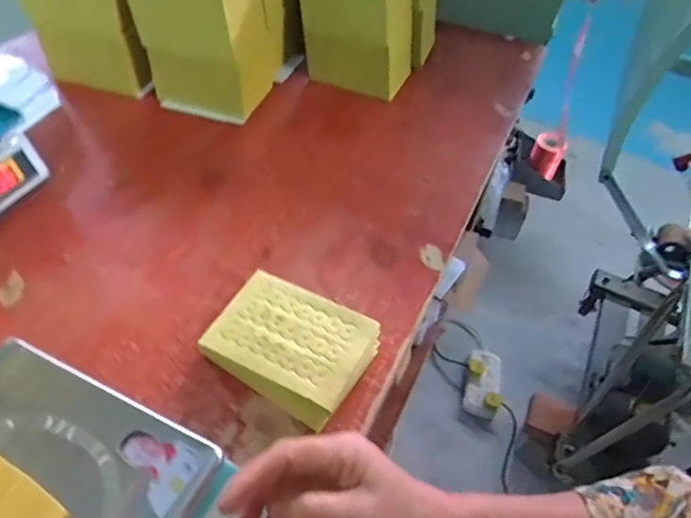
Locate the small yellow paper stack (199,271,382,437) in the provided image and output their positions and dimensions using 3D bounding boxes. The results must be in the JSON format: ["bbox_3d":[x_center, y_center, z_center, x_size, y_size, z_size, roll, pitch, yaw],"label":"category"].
[{"bbox_3d":[-0.057,0.096,0.599,0.171,0.046,0.130,27,52,15],"label":"small yellow paper stack"}]

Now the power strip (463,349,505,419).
[{"bbox_3d":[0.415,0.365,1.616,0.101,0.033,0.231,15,49,5],"label":"power strip"}]

